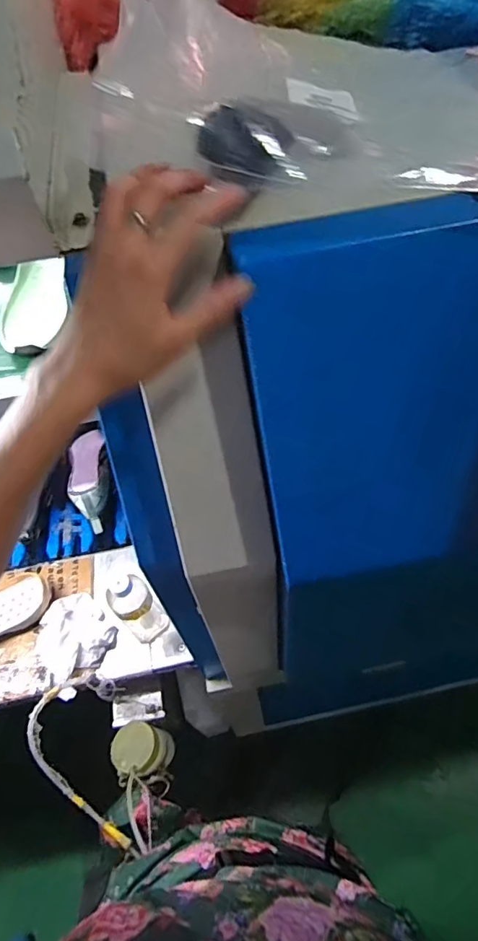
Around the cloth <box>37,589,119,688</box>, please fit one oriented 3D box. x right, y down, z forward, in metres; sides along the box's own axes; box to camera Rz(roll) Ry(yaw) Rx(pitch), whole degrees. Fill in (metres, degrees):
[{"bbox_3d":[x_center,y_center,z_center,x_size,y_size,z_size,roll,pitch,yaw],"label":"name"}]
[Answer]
[{"bbox_3d":[-0.284,0.279,0.826,0.121,0.037,0.134,-28,58,-14],"label":"cloth"}]

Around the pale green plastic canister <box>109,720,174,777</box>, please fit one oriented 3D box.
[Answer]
[{"bbox_3d":[-0.157,0.459,0.789,0.084,0.095,0.072,11,57,12],"label":"pale green plastic canister"}]

